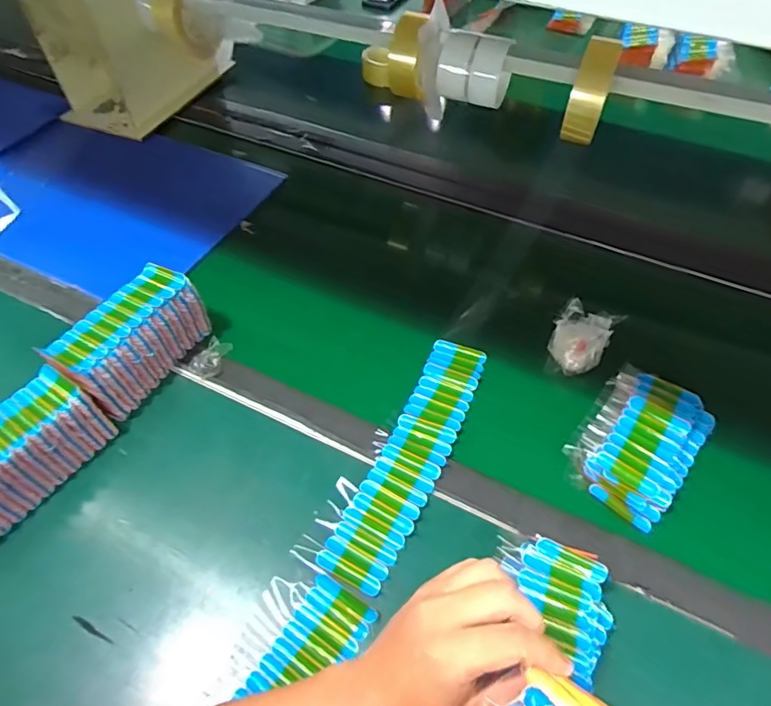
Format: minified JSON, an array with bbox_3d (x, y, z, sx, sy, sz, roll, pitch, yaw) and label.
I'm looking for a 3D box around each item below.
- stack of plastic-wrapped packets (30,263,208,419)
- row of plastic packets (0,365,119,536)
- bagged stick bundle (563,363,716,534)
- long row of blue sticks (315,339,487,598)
[{"bbox_3d":[-0.273,-0.016,0.571,0.077,0.078,0.155,26,56,19],"label":"stack of plastic-wrapped packets"},{"bbox_3d":[-0.351,0.093,0.499,0.075,0.070,0.152,30,58,21],"label":"row of plastic packets"},{"bbox_3d":[0.265,0.088,0.546,0.103,0.033,0.166,35,60,24],"label":"bagged stick bundle"},{"bbox_3d":[0.031,0.097,0.540,0.065,0.006,0.288,21,55,16],"label":"long row of blue sticks"}]

